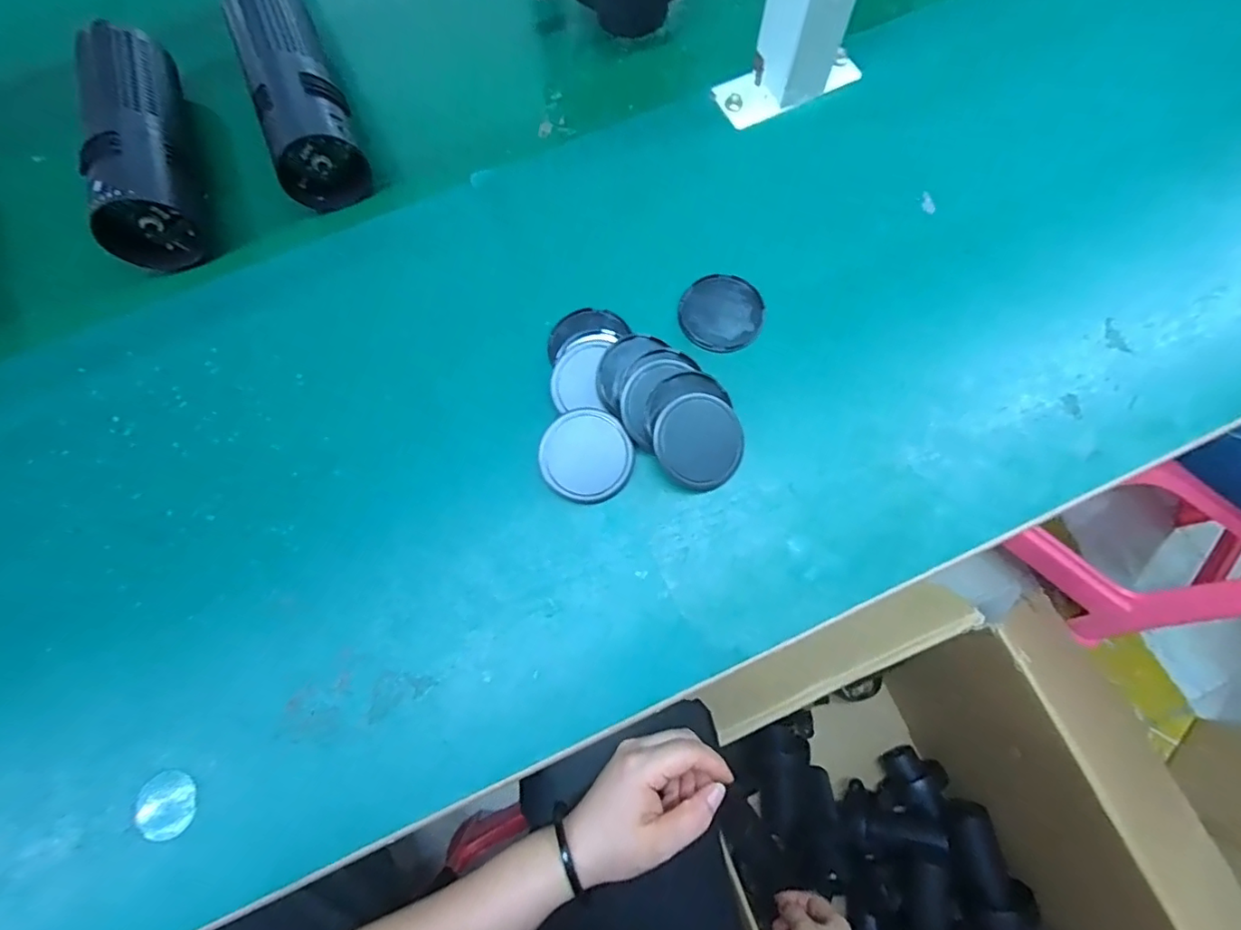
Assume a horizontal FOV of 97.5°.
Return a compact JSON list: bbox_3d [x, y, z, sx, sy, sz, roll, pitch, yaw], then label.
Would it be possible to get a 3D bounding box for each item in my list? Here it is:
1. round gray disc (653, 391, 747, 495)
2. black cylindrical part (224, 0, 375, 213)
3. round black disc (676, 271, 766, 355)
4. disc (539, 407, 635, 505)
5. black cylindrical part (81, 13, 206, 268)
[{"bbox_3d":[0.043,-0.013,0.296,0.050,0.004,0.049,-1,93,-13],"label":"round gray disc"},{"bbox_3d":[-0.218,-0.256,0.369,0.051,0.054,0.166,-21,74,-4],"label":"black cylindrical part"},{"bbox_3d":[0.060,-0.091,0.328,0.048,0.006,0.050,0,74,2],"label":"round black disc"},{"bbox_3d":[-0.018,-0.005,0.299,0.050,0.005,0.050,0,85,-6],"label":"disc"},{"bbox_3d":[-0.316,-0.217,0.364,0.050,0.059,0.165,-16,74,-3],"label":"black cylindrical part"}]

